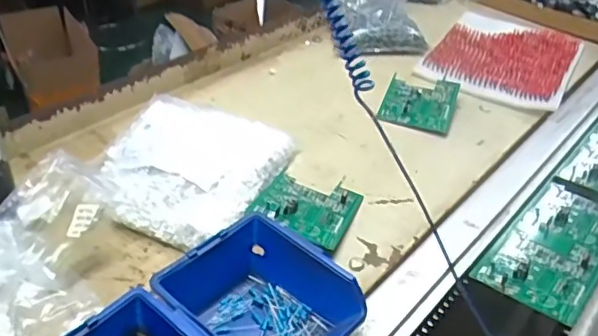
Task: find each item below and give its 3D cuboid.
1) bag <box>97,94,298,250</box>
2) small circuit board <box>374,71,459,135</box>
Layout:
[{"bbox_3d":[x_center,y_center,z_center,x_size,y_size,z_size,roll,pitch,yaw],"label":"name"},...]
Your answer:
[{"bbox_3d":[-0.121,-0.009,0.613,0.180,0.046,0.202,13,36,17],"label":"bag"},{"bbox_3d":[0.171,-0.095,0.791,0.097,0.014,0.113,15,51,15],"label":"small circuit board"}]

